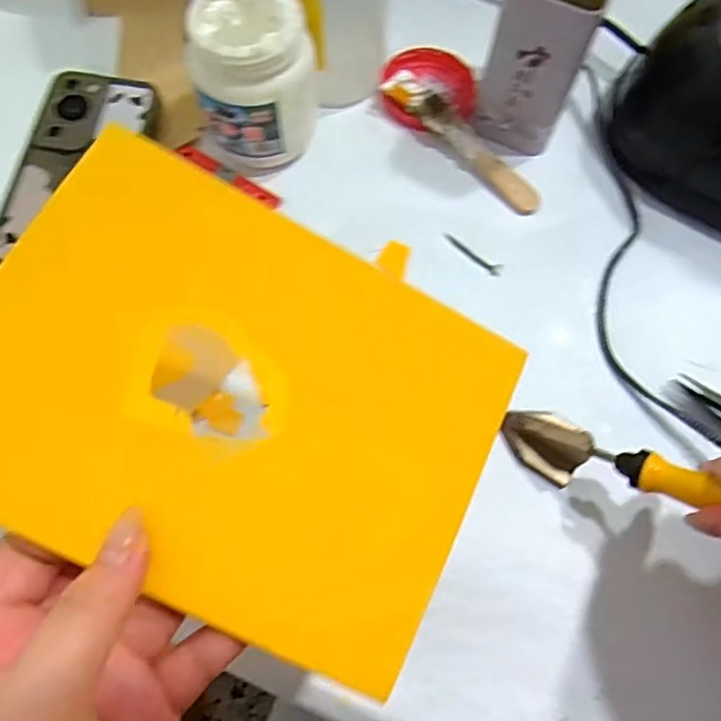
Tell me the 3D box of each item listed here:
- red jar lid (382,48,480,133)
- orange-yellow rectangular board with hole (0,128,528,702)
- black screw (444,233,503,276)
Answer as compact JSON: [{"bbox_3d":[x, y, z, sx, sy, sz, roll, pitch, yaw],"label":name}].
[{"bbox_3d":[0.050,-0.200,0.453,0.069,0.018,0.076,6,67,1],"label":"red jar lid"},{"bbox_3d":[-0.043,0.014,0.232,0.190,0.005,0.147,29,74,-7],"label":"orange-yellow rectangular board with hole"},{"bbox_3d":[0.074,-0.071,0.409,0.045,0.004,0.007,37,72,12],"label":"black screw"}]

